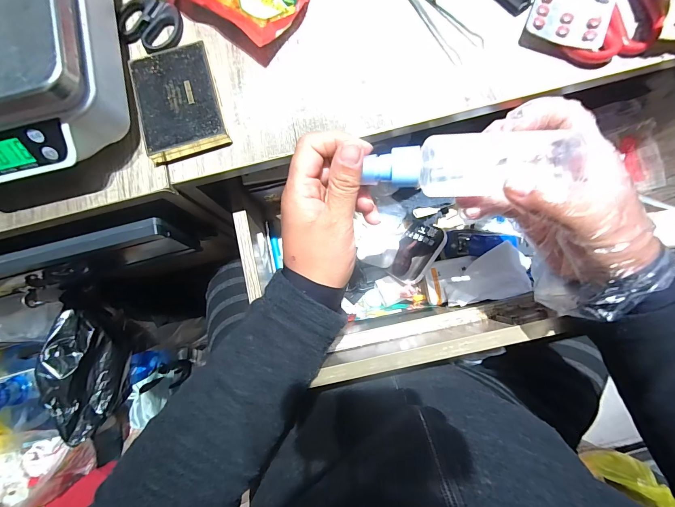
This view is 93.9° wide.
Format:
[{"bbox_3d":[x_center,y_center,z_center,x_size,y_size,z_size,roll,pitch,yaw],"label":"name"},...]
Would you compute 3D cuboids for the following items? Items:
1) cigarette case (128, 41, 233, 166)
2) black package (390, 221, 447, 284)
[{"bbox_3d":[-0.145,-0.141,0.292,0.071,0.020,0.099,-14,81,1],"label":"cigarette case"},{"bbox_3d":[0.099,-0.002,0.404,0.055,0.009,0.080,27,82,48],"label":"black package"}]

